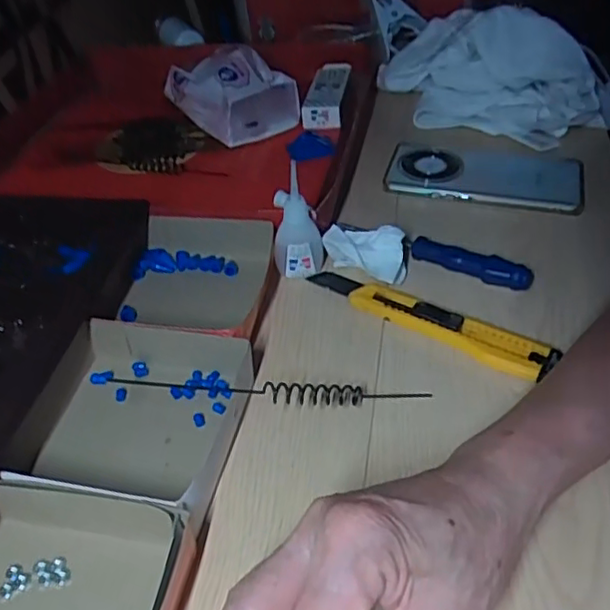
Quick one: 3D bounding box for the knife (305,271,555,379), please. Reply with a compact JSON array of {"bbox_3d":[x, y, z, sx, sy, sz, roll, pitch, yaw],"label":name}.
[{"bbox_3d":[0.079,0.010,0.428,0.171,0.015,0.028,23,48,26],"label":"knife"}]

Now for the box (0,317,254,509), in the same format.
[{"bbox_3d":[-0.099,0.063,0.355,0.119,0.035,0.115,10,43,13],"label":"box"}]

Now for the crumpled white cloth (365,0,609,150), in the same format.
[{"bbox_3d":[0.178,-0.249,0.633,0.287,0.094,0.123,17,47,21],"label":"crumpled white cloth"}]

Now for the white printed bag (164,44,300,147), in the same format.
[{"bbox_3d":[-0.076,-0.219,0.636,0.111,0.075,0.091,32,53,32],"label":"white printed bag"}]

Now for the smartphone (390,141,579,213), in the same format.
[{"bbox_3d":[0.160,-0.120,0.556,0.168,0.007,0.080,8,43,11],"label":"smartphone"}]

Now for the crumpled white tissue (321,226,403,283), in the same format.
[{"bbox_3d":[0.044,-0.038,0.460,0.058,0.037,0.031,14,45,18],"label":"crumpled white tissue"}]

